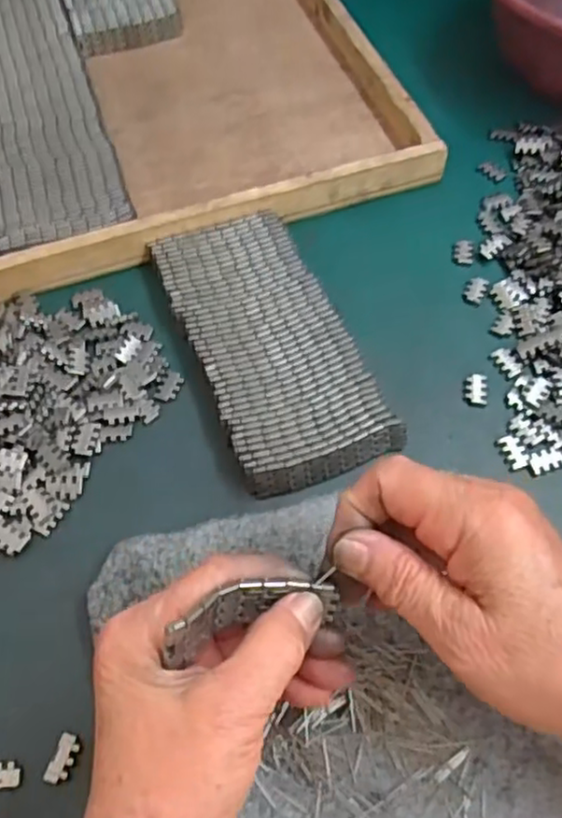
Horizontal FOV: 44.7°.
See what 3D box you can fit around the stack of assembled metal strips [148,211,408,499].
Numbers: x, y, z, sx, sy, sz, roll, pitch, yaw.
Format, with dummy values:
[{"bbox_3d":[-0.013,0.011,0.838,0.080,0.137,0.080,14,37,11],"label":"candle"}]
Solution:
[{"bbox_3d":[-0.009,-0.041,0.406,0.086,0.019,0.184,-21,60,-11],"label":"stack of assembled metal strips"}]

